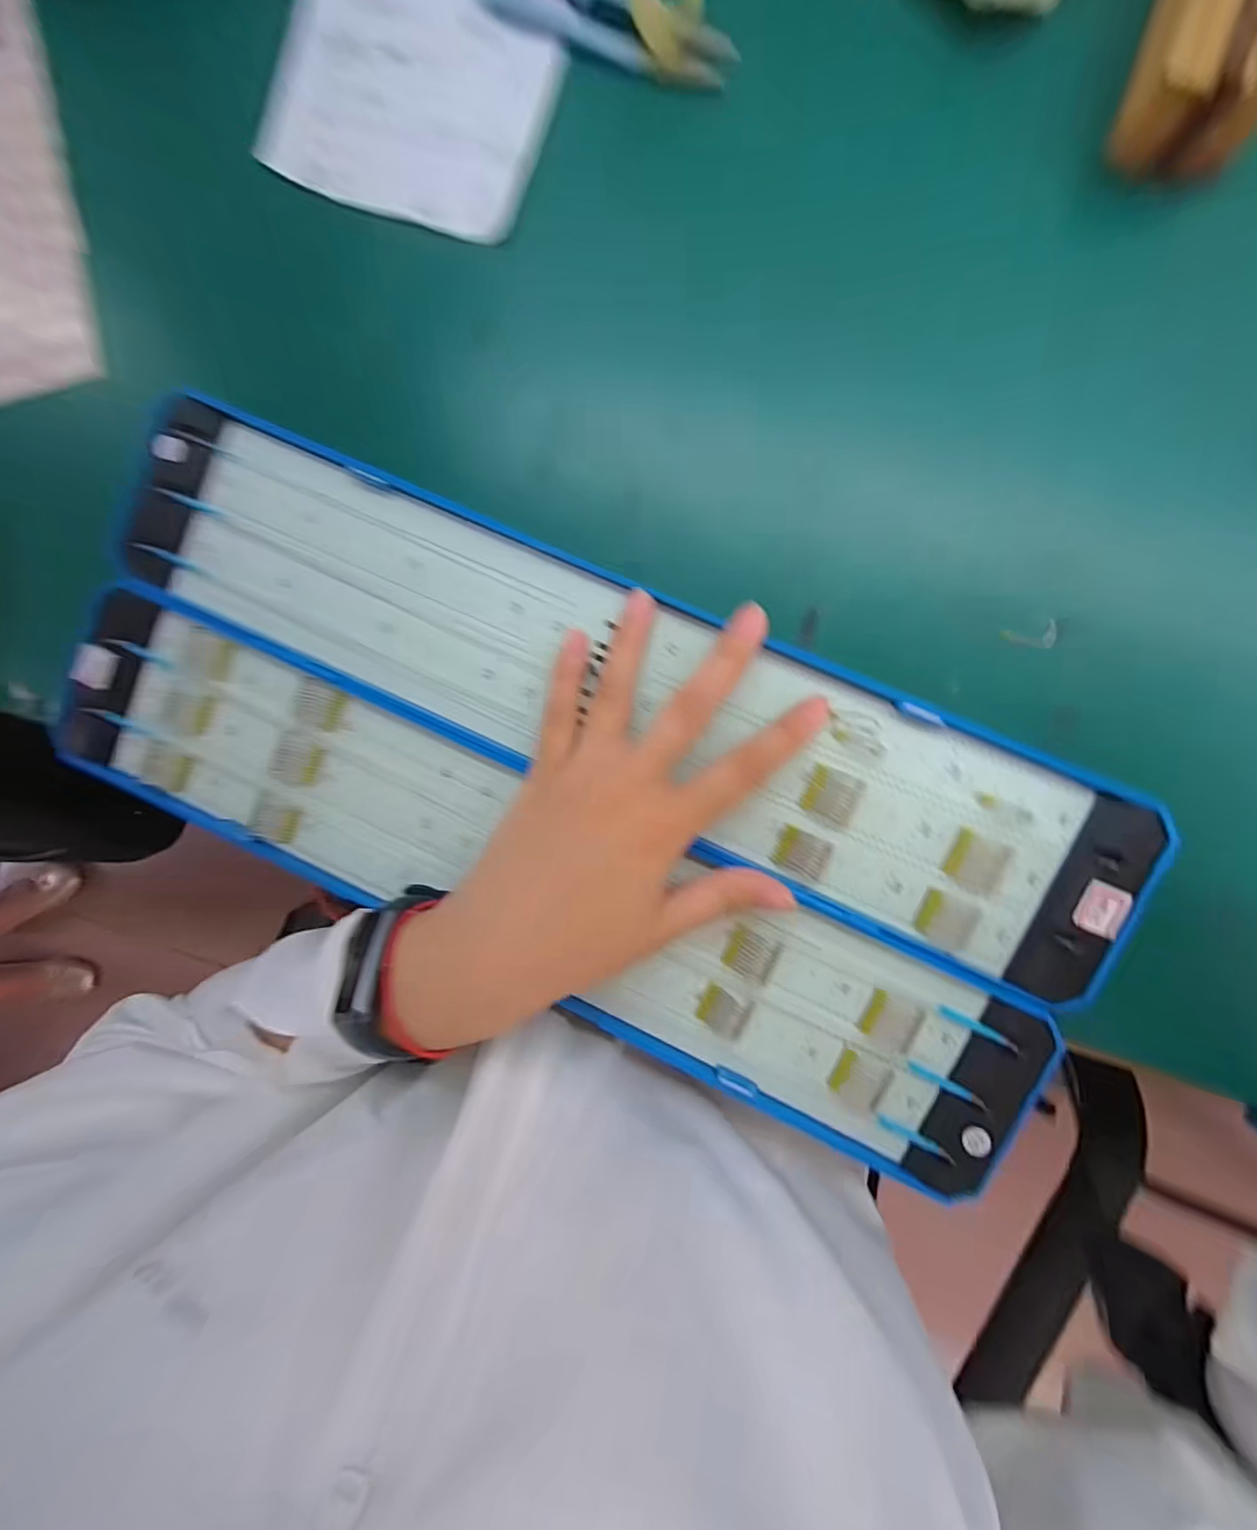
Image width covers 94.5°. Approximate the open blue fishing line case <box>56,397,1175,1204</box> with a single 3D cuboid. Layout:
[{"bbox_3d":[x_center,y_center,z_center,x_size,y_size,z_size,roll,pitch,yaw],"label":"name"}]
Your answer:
[{"bbox_3d":[-0.029,0.009,0.246,0.432,0.016,0.176,24,98,5],"label":"open blue fishing line case"}]

